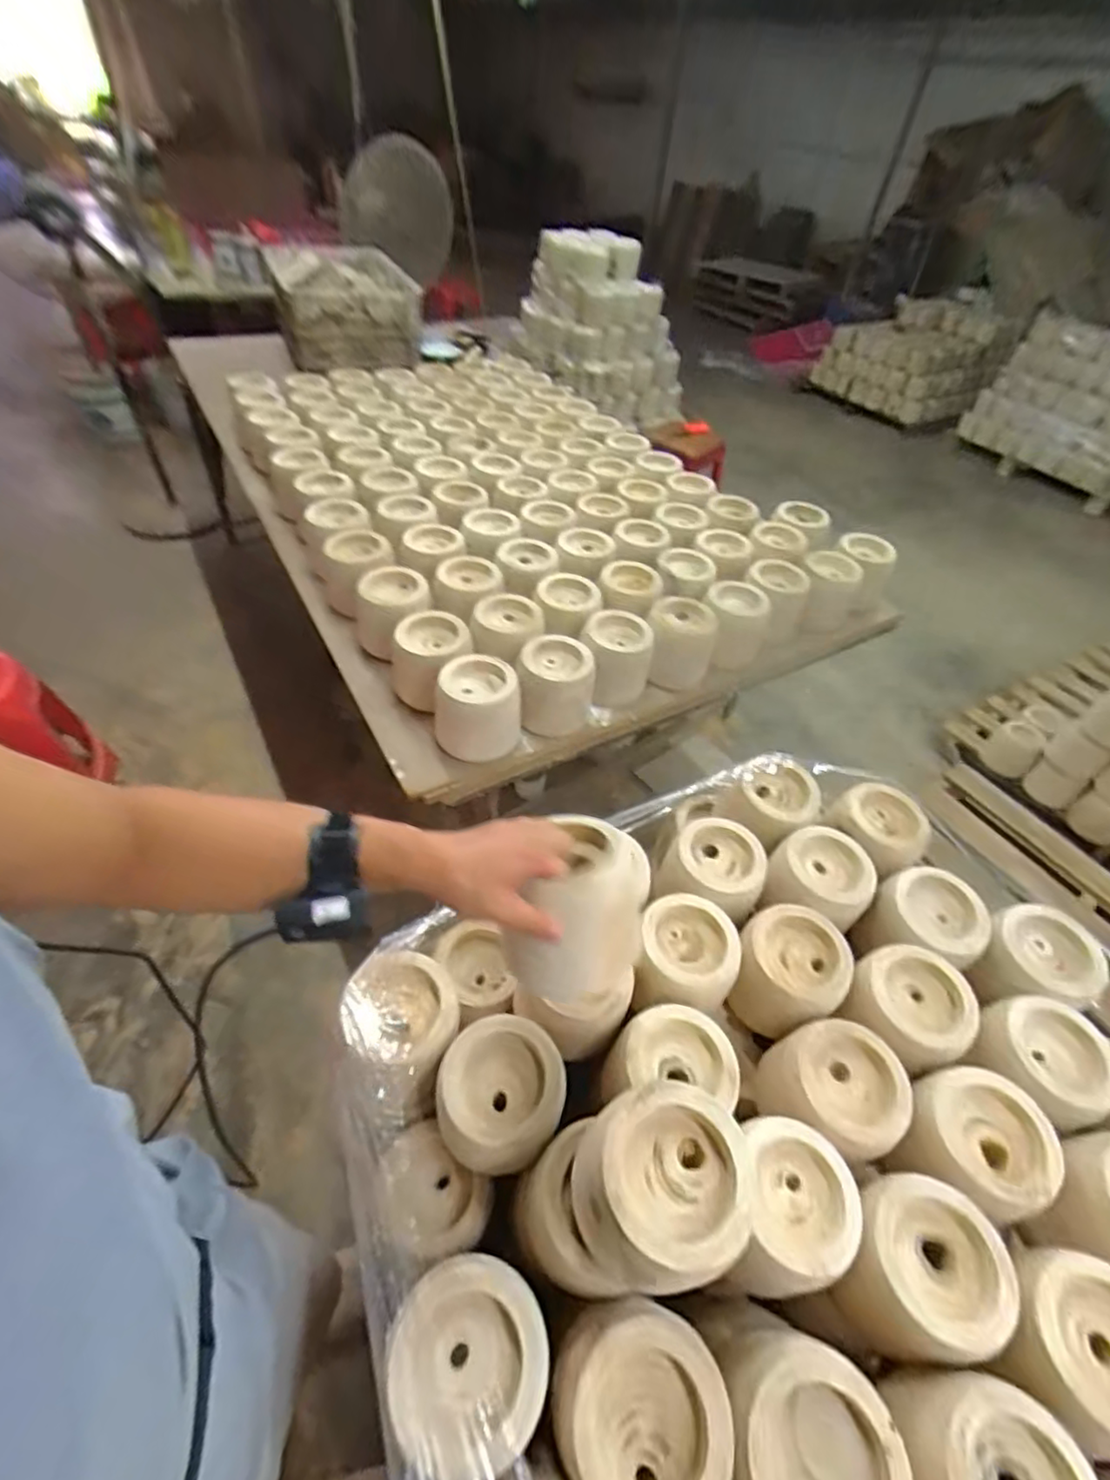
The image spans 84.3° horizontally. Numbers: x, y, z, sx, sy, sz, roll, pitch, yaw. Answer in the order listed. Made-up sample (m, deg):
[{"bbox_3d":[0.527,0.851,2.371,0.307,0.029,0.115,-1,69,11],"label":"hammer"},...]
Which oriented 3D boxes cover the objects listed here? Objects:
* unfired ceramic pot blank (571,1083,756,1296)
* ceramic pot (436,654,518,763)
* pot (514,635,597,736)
[{"bbox_3d":[0.087,0.368,0.510,0.132,0.115,0.122,3,47,-4],"label":"unfired ceramic pot blank"},{"bbox_3d":[-0.127,-0.052,0.997,0.132,0.117,0.120,-2,47,-8],"label":"ceramic pot"},{"bbox_3d":[-0.003,-0.090,1.008,0.117,0.116,0.114,3,47,-4],"label":"pot"}]

